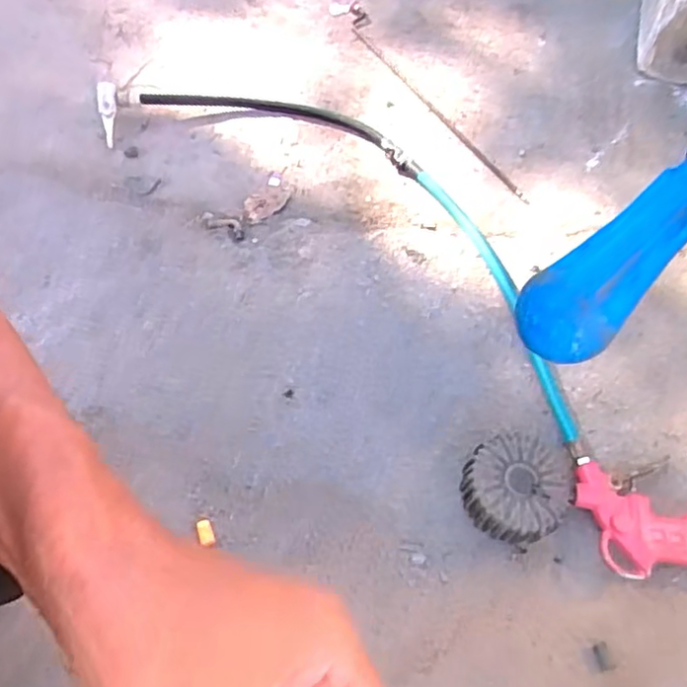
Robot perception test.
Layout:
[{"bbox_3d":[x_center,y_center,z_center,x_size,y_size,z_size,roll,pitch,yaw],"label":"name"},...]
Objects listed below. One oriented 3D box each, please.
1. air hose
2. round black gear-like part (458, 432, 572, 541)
[{"bbox_3d":[0.020,-0.132,0.589,0.529,0.022,0.147,38,68,21],"label":"air hose"},{"bbox_3d":[0.120,0.102,0.456,0.068,0.037,0.073,-1,60,1],"label":"round black gear-like part"}]

